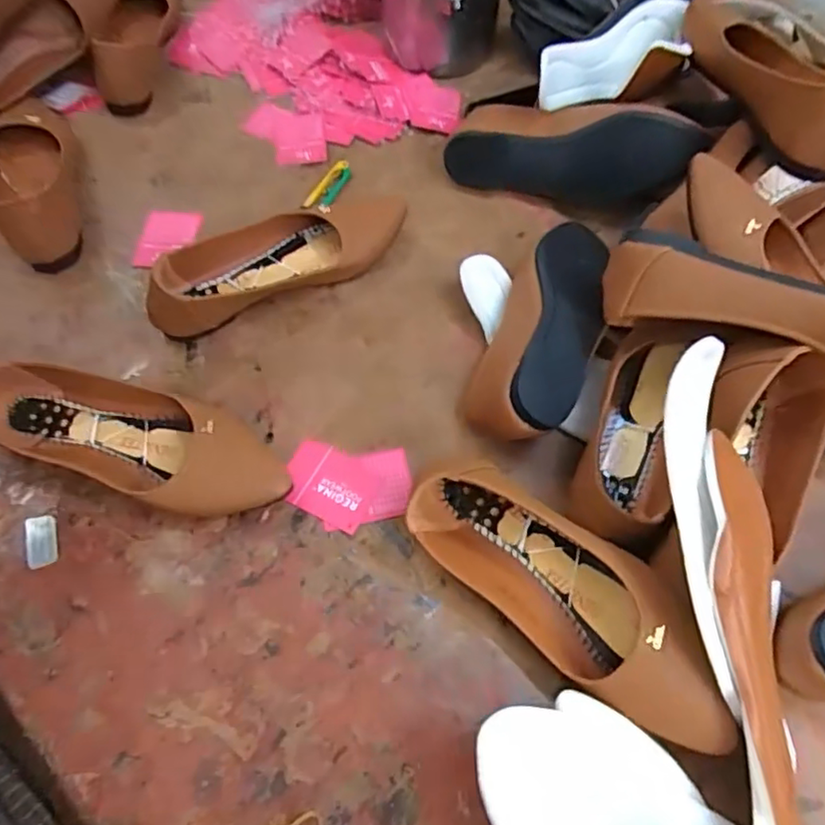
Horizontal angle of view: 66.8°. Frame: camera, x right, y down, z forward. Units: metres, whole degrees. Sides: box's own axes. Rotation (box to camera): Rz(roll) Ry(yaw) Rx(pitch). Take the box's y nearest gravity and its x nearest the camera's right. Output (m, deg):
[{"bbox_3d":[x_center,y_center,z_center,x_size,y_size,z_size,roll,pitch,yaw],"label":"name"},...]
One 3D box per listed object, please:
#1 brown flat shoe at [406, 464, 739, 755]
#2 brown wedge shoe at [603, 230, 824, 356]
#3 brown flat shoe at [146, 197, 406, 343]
[{"bbox_3d":[0.100,0.118,0.415,0.244,0.068,0.081,38,67,20],"label":"brown flat shoe"},{"bbox_3d":[0.247,-0.066,0.417,0.240,0.075,0.063,27,64,13],"label":"brown wedge shoe"},{"bbox_3d":[-0.117,-0.143,0.563,0.248,0.062,0.085,-29,64,-16],"label":"brown flat shoe"}]

